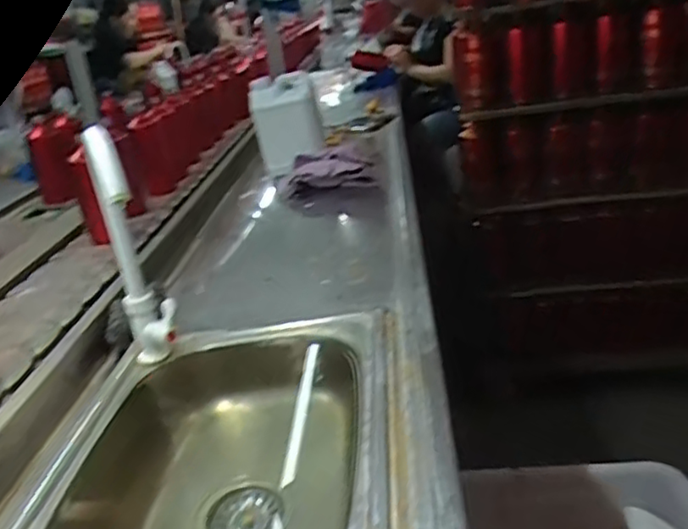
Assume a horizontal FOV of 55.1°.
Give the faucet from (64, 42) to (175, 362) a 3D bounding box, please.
[{"bbox_3d":[-0.230,0.007,0.747,0.055,0.314,0.152,-14,24,-17],"label":"faucet"}]

